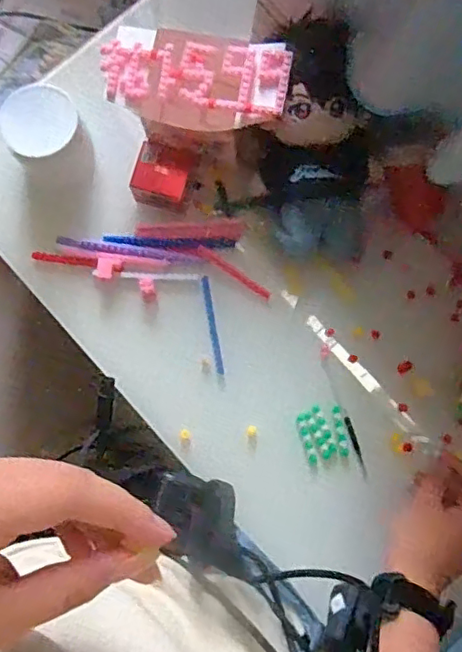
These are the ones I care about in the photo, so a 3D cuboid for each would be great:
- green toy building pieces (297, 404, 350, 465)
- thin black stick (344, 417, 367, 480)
[{"bbox_3d":[0.091,0.106,0.572,0.043,0.004,0.052,-11,77,-4],"label":"green toy building pieces"},{"bbox_3d":[0.123,0.119,0.569,0.007,0.004,0.059,-13,77,-4],"label":"thin black stick"}]

